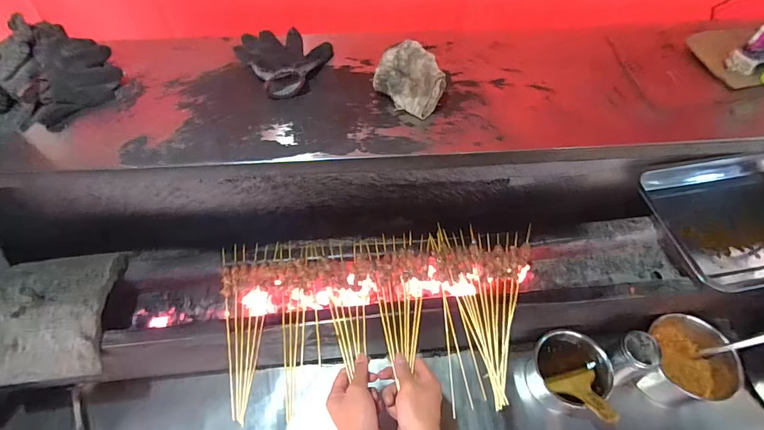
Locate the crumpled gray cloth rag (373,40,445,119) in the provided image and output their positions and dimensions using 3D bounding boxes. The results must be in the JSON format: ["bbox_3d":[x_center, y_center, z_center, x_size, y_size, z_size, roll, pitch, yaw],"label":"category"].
[{"bbox_3d":[0.042,-0.221,0.640,0.111,0.075,0.064,32,61,20],"label":"crumpled gray cloth rag"}]

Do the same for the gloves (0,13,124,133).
[{"bbox_3d":[-0.560,-0.239,0.667,0.149,0.096,0.193,39,64,24],"label":"gloves"}]

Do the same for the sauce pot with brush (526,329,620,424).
[{"bbox_3d":[0.353,0.309,0.746,0.126,0.151,0.155,-4,56,-2],"label":"sauce pot with brush"}]

